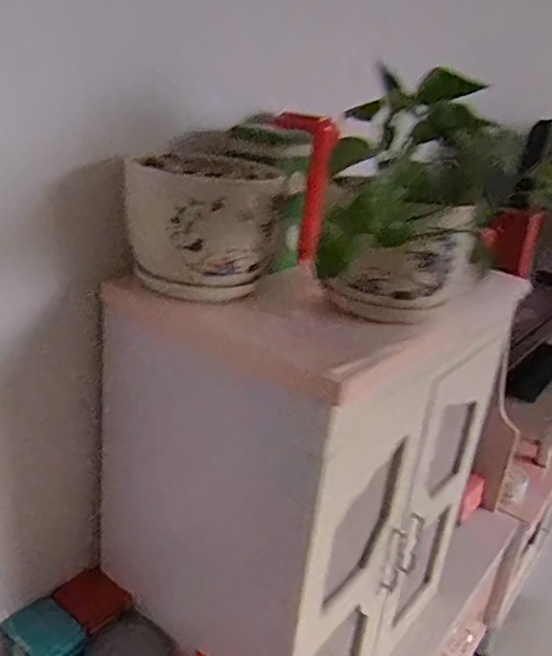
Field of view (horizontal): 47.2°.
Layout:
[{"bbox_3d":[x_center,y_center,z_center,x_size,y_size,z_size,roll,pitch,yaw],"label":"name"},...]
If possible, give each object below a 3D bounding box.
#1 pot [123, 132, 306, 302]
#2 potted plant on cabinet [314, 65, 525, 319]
[{"bbox_3d":[-0.070,-0.129,0.714,0.164,0.146,0.178,11,22,9],"label":"pot"},{"bbox_3d":[0.145,-0.143,0.690,0.159,0.239,0.180,10,22,7],"label":"potted plant on cabinet"}]

